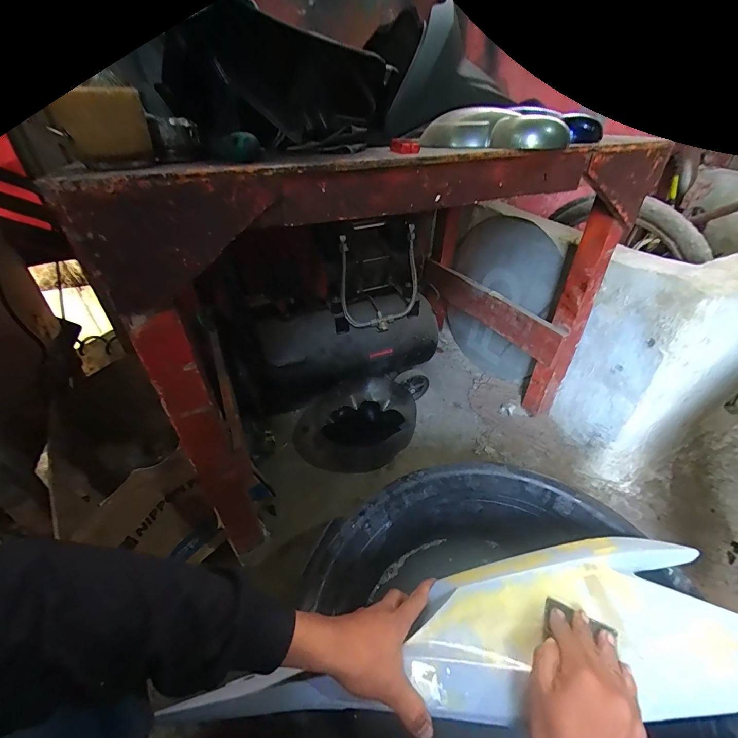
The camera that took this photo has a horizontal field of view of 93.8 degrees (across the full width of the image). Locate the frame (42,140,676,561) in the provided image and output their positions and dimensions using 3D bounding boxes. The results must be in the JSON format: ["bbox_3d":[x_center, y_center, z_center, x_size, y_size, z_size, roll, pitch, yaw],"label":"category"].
[{"bbox_3d":[0.041,-0.123,0.681,0.817,0.541,0.348,-18,41,-22],"label":"frame"}]

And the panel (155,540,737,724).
[{"bbox_3d":[0.157,0.286,0.368,0.710,0.057,0.150,-4,38,-4],"label":"panel"}]

